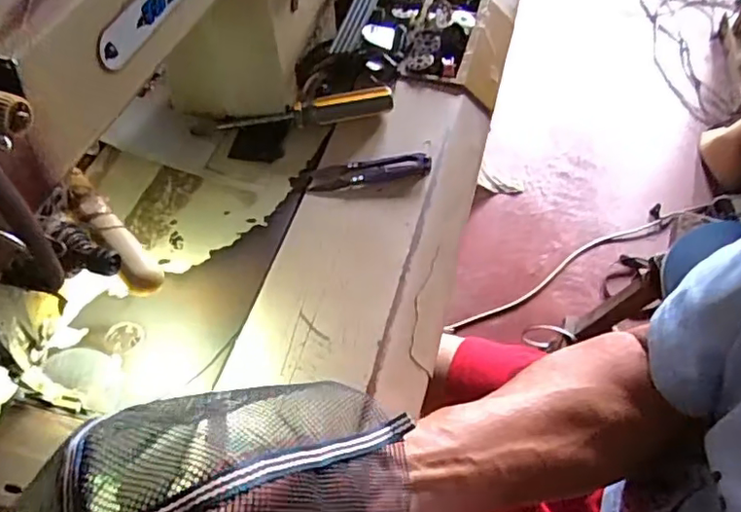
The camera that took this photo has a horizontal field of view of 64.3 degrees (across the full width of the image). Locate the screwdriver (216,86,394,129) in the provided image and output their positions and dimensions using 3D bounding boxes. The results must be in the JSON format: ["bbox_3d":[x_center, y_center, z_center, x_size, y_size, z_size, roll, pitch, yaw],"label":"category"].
[{"bbox_3d":[-0.053,-0.124,0.497,0.146,0.023,0.016,-9,55,-7],"label":"screwdriver"}]

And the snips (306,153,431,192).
[{"bbox_3d":[-0.001,-0.067,0.469,0.096,0.007,0.025,-8,55,-6],"label":"snips"}]

